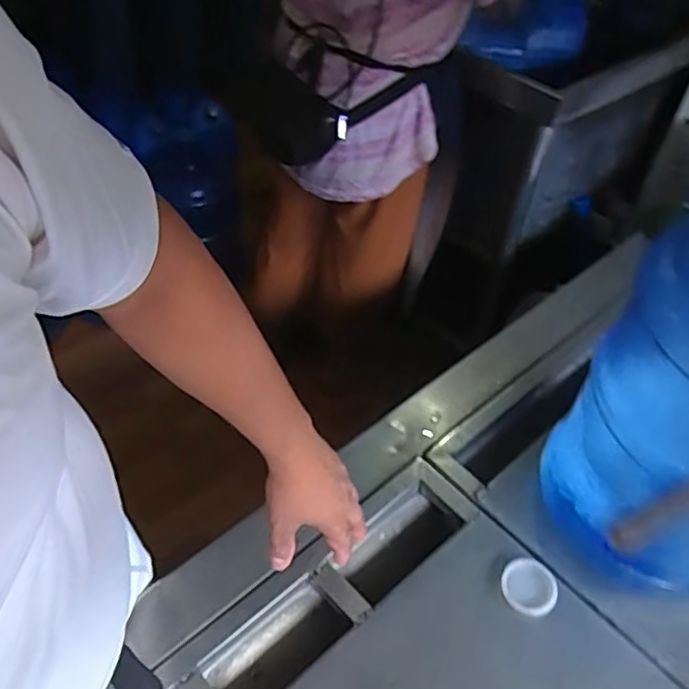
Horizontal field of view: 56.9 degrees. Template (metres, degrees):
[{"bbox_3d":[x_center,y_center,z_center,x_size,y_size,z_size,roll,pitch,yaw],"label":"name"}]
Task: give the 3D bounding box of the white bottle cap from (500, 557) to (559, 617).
[{"bbox_3d":[0.212,0.275,0.728,0.061,0.011,0.062,2,46,-3],"label":"white bottle cap"}]

